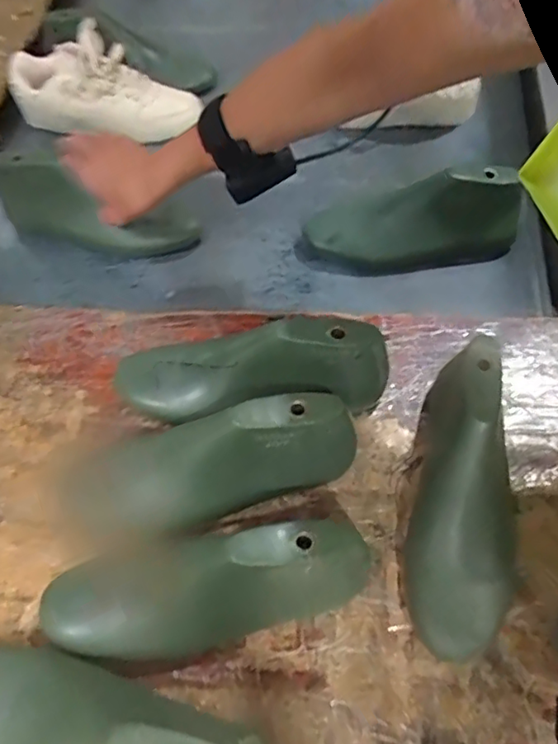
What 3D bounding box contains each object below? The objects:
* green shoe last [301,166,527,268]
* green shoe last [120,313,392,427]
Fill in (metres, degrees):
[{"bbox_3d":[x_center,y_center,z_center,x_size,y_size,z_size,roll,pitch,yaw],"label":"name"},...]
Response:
[{"bbox_3d":[0.153,-0.176,0.653,0.231,0.090,0.066,-7,61,-1],"label":"green shoe last"},{"bbox_3d":[-0.032,0.004,0.524,0.254,0.094,0.063,-7,60,13],"label":"green shoe last"}]

